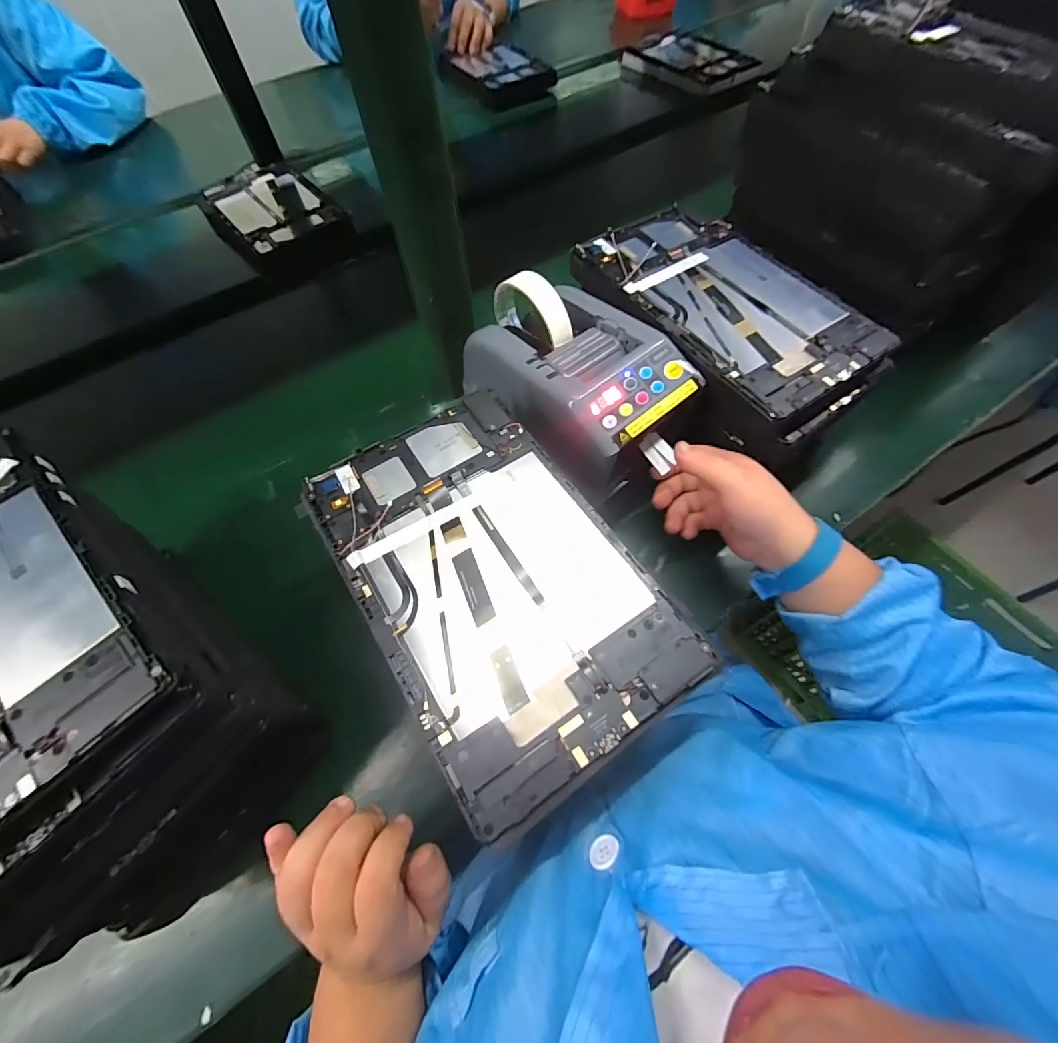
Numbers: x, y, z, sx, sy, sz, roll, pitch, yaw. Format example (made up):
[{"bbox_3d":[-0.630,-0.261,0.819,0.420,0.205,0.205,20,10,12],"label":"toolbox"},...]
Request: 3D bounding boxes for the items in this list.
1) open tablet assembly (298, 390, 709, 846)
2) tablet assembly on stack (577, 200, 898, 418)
[{"bbox_3d":[-0.024,0.025,0.270,0.147,0.006,0.238,-32,65,-13],"label":"open tablet assembly"},{"bbox_3d":[0.164,-0.190,0.375,0.154,0.015,0.235,-36,66,-15],"label":"tablet assembly on stack"}]

